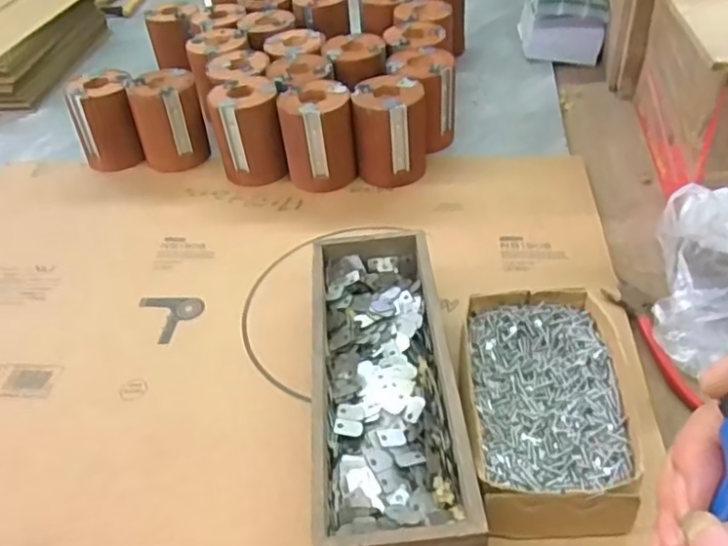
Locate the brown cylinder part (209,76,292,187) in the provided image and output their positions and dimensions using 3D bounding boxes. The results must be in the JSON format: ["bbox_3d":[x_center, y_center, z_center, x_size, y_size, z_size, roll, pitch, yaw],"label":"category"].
[{"bbox_3d":[-0.131,-0.165,0.748,0.074,0.099,0.075,-8,42,-3],"label":"brown cylinder part"}]

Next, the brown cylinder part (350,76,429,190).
[{"bbox_3d":[0.031,-0.158,0.716,0.075,0.098,0.070,1,42,8],"label":"brown cylinder part"}]

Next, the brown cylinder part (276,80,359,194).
[{"bbox_3d":[-0.051,-0.152,0.725,0.077,0.101,0.071,-10,42,-4],"label":"brown cylinder part"}]

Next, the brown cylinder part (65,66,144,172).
[{"bbox_3d":[-0.311,-0.183,0.790,0.080,0.100,0.073,-27,46,-22],"label":"brown cylinder part"}]

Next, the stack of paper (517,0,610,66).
[{"bbox_3d":[0.284,-0.377,0.928,0.107,0.093,0.136,0,42,7],"label":"stack of paper"}]

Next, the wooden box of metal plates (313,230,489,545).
[{"bbox_3d":[0.016,0.083,0.480,0.098,0.060,0.280,-6,42,0],"label":"wooden box of metal plates"}]

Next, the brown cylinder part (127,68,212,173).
[{"bbox_3d":[-0.234,-0.186,0.779,0.081,0.097,0.080,-16,43,-11],"label":"brown cylinder part"}]

